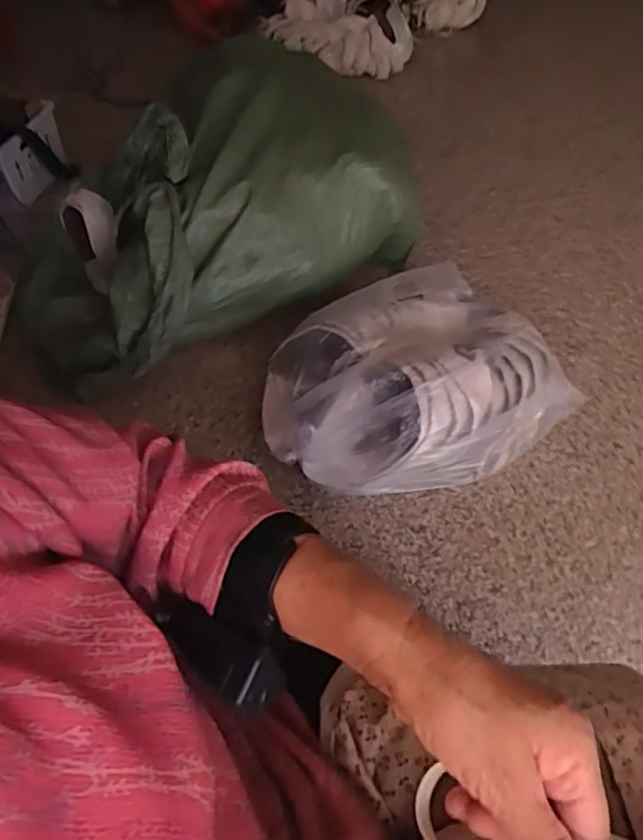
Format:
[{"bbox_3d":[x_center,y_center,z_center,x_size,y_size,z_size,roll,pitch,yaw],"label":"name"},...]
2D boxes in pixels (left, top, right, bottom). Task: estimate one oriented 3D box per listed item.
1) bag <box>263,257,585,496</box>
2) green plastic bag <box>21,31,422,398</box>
[{"bbox_3d":[0.148,-0.069,0.973,0.455,0.169,0.331,-18,56,-14],"label":"bag"},{"bbox_3d":[-0.189,-0.391,1.090,0.670,0.296,0.403,-23,57,-16],"label":"green plastic bag"}]

